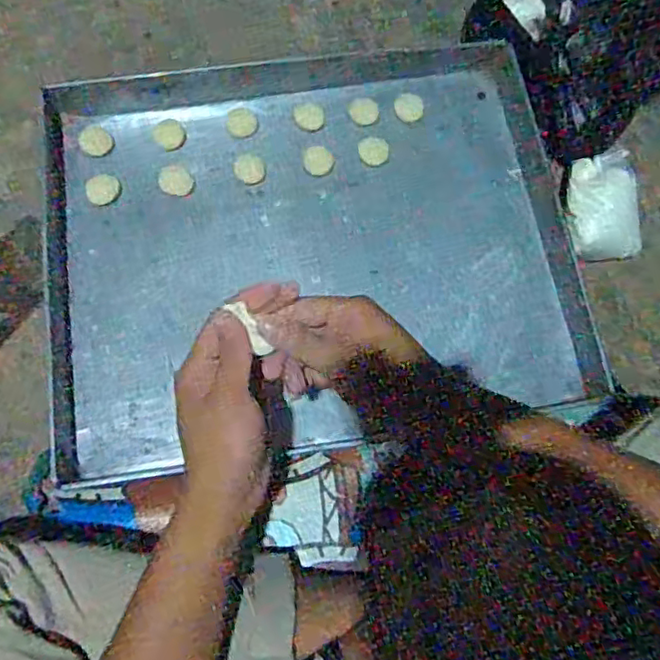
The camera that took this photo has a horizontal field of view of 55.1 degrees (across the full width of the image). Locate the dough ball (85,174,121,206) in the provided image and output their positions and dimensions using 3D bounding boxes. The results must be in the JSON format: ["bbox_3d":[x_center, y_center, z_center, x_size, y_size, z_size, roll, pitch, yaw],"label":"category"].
[{"bbox_3d":[-0.238,-0.148,0.667,0.033,0.011,0.035,2,73,-5],"label":"dough ball"}]

